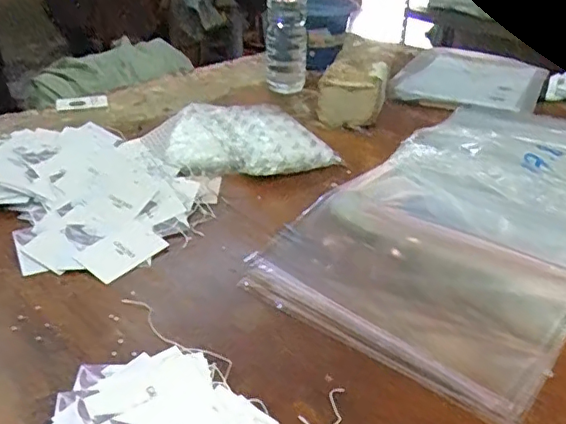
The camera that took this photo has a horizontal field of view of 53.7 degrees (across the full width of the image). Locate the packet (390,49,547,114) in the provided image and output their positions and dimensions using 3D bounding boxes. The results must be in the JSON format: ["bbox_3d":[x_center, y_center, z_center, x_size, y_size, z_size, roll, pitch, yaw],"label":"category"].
[{"bbox_3d":[0.385,-0.275,1.144,0.269,0.030,0.371,13,34,20],"label":"packet"}]

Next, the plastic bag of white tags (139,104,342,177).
[{"bbox_3d":[-0.069,-0.109,0.861,0.296,0.054,0.169,-1,31,-1],"label":"plastic bag of white tags"}]

